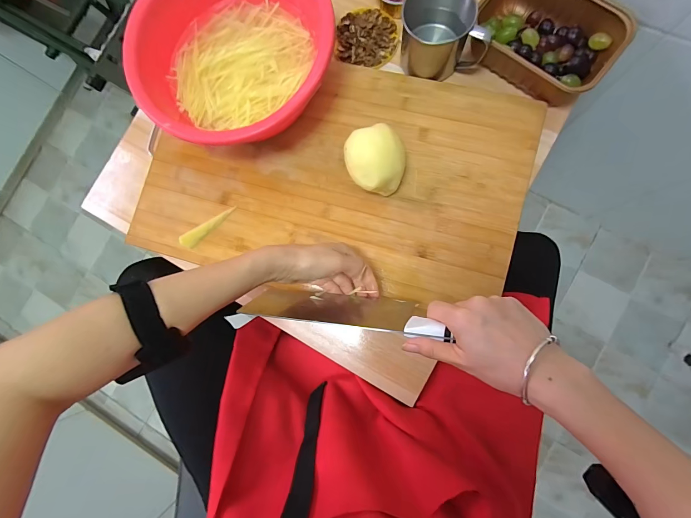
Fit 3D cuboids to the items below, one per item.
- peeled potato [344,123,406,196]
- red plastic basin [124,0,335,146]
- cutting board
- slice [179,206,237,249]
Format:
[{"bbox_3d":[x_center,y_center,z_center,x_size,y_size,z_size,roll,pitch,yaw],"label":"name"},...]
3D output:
[{"bbox_3d":[0.040,-0.123,0.414,0.070,0.076,0.072,-1,84,7],"label":"peeled potato"},{"bbox_3d":[-0.149,-0.289,0.442,0.258,0.088,0.243,-1,84,7],"label":"red plastic basin"},{"bbox_3d":[-0.022,-0.122,0.459,0.520,0.018,0.331,15,86,8],"label":"cutting board"},{"bbox_3d":[-0.194,-0.044,0.456,0.088,0.012,0.019,-32,82,3],"label":"slice"}]

